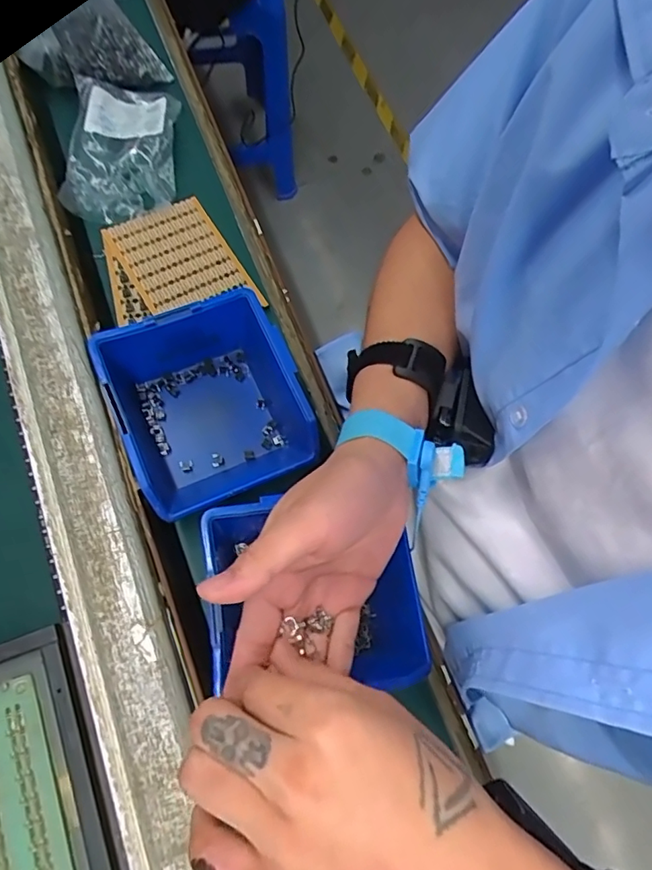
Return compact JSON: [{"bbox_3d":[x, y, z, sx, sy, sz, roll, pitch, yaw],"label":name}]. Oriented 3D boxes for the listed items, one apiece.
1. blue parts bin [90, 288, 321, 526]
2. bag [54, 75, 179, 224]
[{"bbox_3d":[-0.082,-0.017,0.389,0.122,0.073,0.131,-22,75,-14],"label":"blue parts bin"},{"bbox_3d":[-0.186,-0.259,0.485,0.092,0.025,0.156,4,71,-7],"label":"bag"}]

